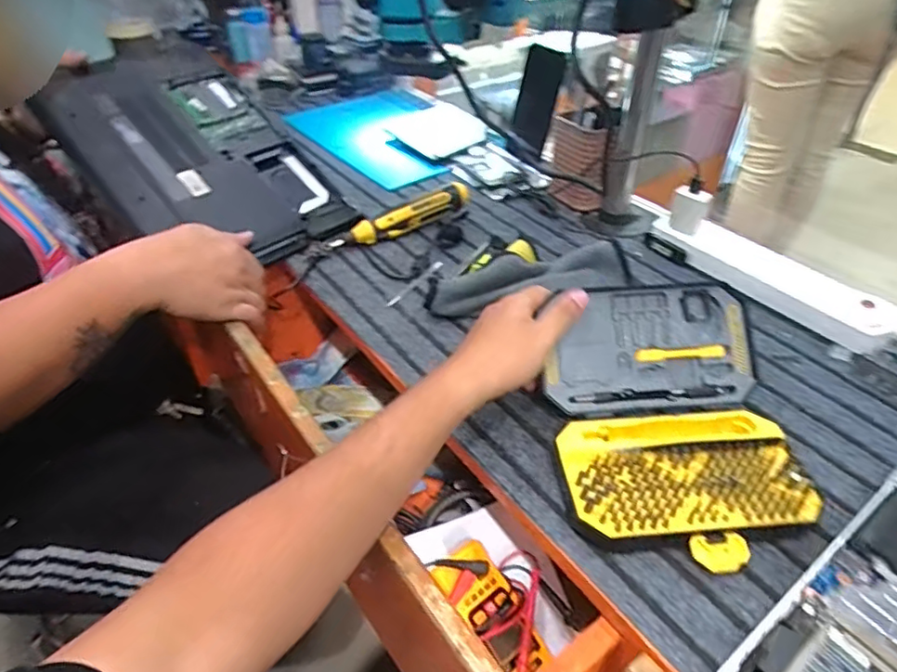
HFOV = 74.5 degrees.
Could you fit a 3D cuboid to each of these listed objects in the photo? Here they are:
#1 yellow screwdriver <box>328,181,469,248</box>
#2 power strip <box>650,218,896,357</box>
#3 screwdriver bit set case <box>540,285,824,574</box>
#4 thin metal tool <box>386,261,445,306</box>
[{"bbox_3d":[-0.056,-0.149,0.732,0.187,0.035,0.027,-21,45,-25],"label":"yellow screwdriver"},{"bbox_3d":[0.350,-0.067,0.649,0.067,0.030,0.256,-23,46,-27],"label":"power strip"},{"bbox_3d":[0.175,0.056,0.459,0.179,0.076,0.205,-2,40,-4],"label":"screwdriver bit set case"},{"bbox_3d":[-0.039,-0.062,0.673,0.008,0.008,0.096,27,46,27],"label":"thin metal tool"}]

